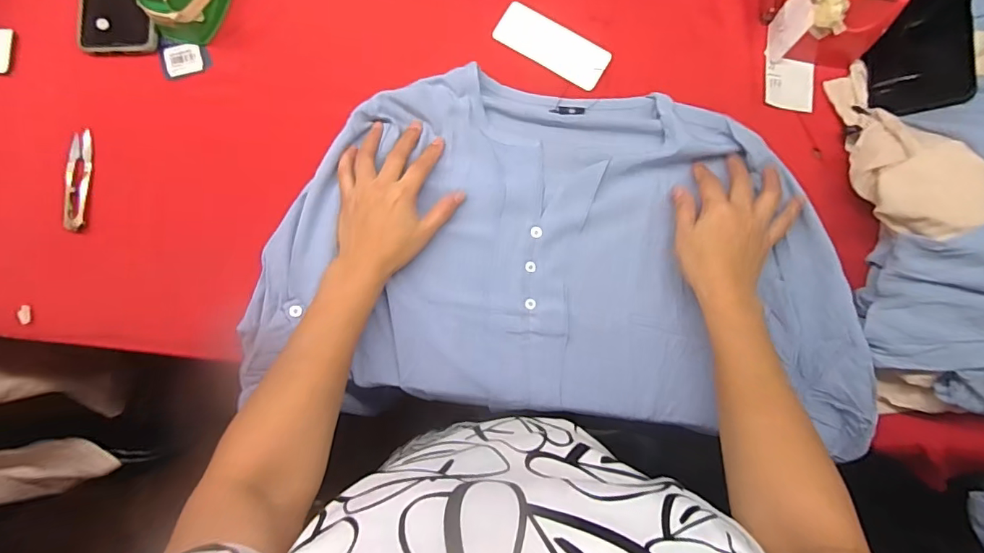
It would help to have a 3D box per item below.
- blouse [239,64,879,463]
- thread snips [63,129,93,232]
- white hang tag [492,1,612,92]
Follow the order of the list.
[{"bbox_3d":[0.066,-0.025,0.481,0.564,0.043,0.319,4,81,-1],"label":"blouse"},{"bbox_3d":[-0.410,-0.094,0.484,0.021,0.007,0.098,-2,81,-2],"label":"thread snips"},{"bbox_3d":[0.064,-0.245,0.519,0.123,0.005,0.050,32,84,7],"label":"white hang tag"}]

